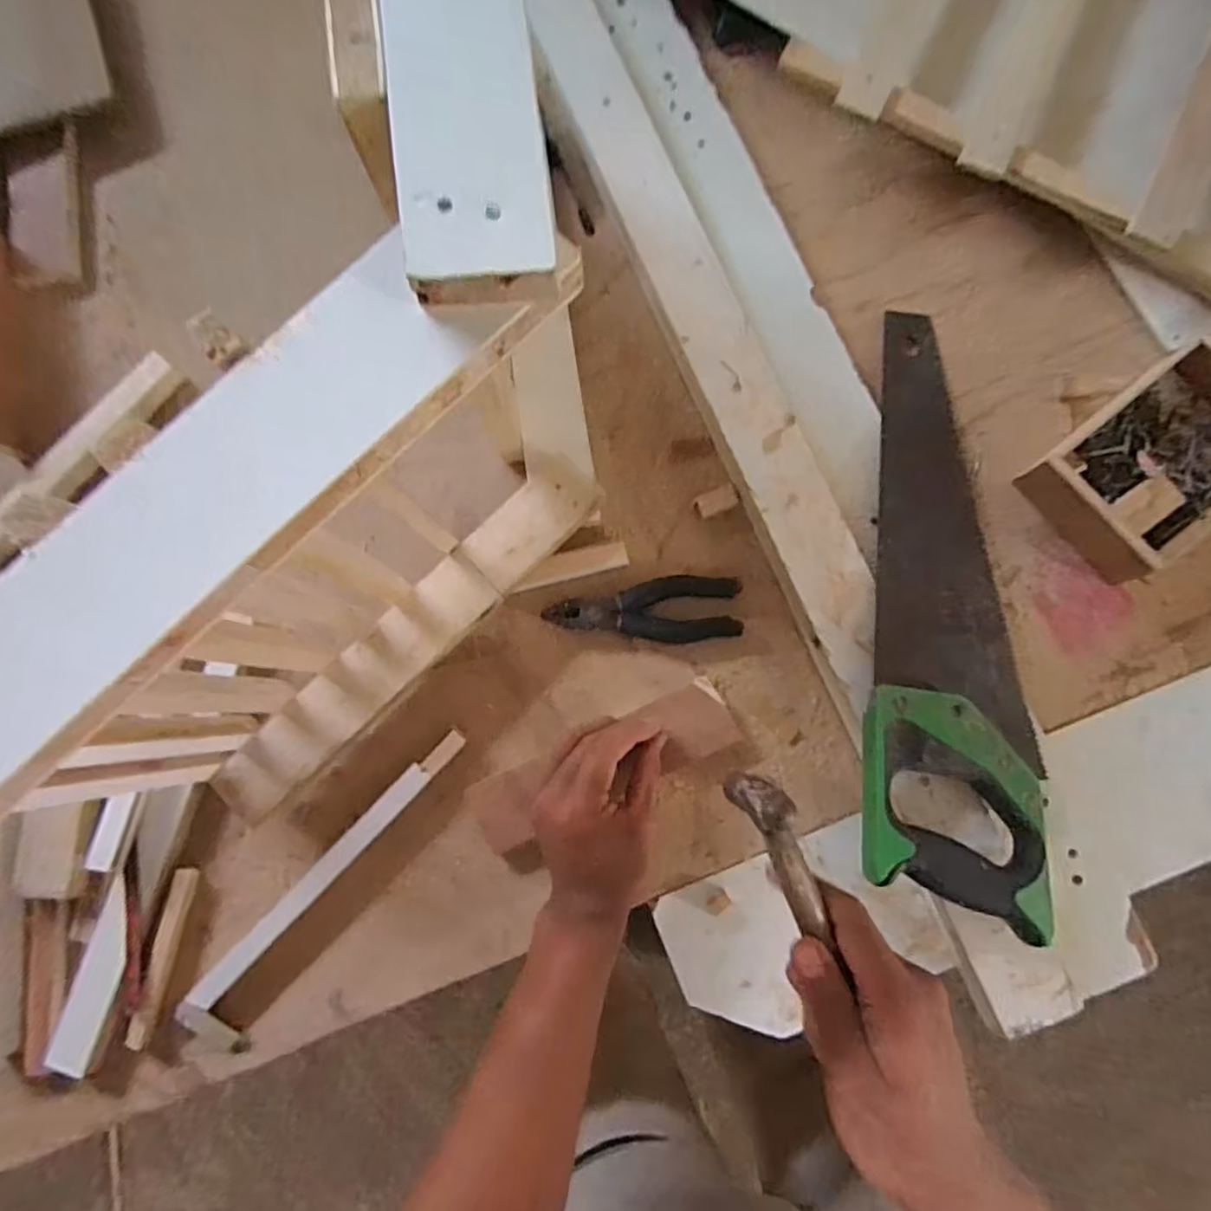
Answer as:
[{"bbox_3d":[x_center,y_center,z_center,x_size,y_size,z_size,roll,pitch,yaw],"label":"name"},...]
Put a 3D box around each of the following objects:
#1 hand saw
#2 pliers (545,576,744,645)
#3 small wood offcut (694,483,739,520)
[{"bbox_3d":[0.232,-0.012,0.481,0.119,0.037,0.444,2,73,2],"label":"hand saw"},{"bbox_3d":[0.030,0.001,0.515,0.142,0.016,0.050,3,82,4],"label":"pliers"},{"bbox_3d":[0.086,-0.080,0.522,0.033,0.012,0.018,-22,81,0],"label":"small wood offcut"}]

